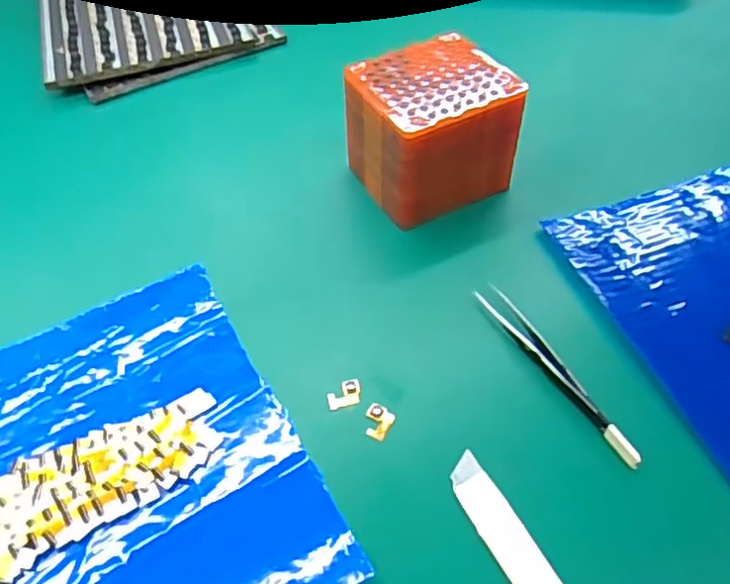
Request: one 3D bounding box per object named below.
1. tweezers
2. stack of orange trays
[{"bbox_3d":[0.101,0.040,0.350,0.014,0.006,0.128,-22,52,-14],"label":"tweezers"},{"bbox_3d":[0.043,-0.107,0.434,0.094,0.079,0.086,-26,53,-16],"label":"stack of orange trays"}]

